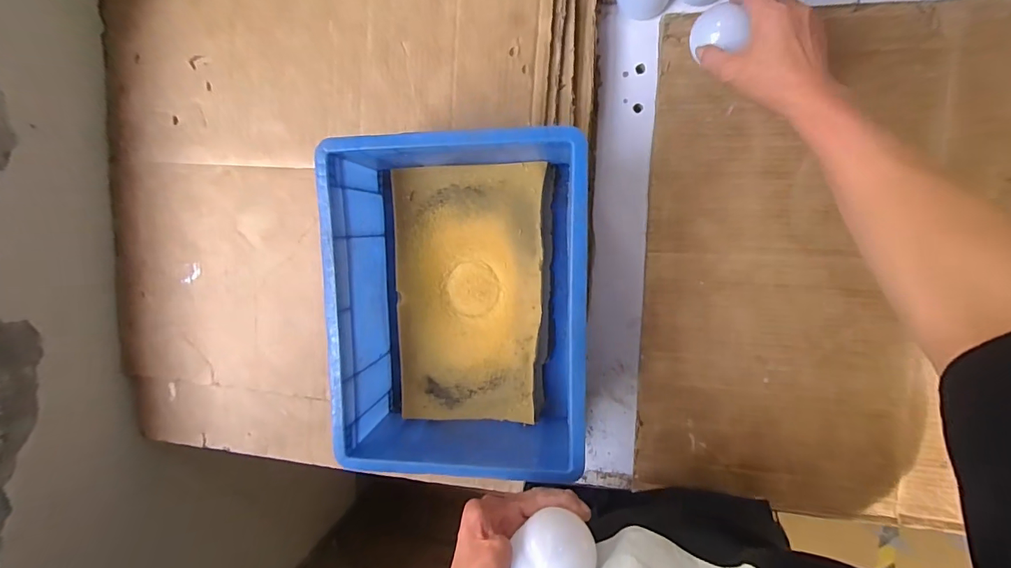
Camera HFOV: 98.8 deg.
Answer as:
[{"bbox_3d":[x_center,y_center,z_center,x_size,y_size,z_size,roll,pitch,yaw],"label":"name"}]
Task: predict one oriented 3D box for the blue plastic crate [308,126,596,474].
[{"bbox_3d":[-0.042,0.025,0.473,0.256,0.126,0.338,0,94,10],"label":"blue plastic crate"}]

